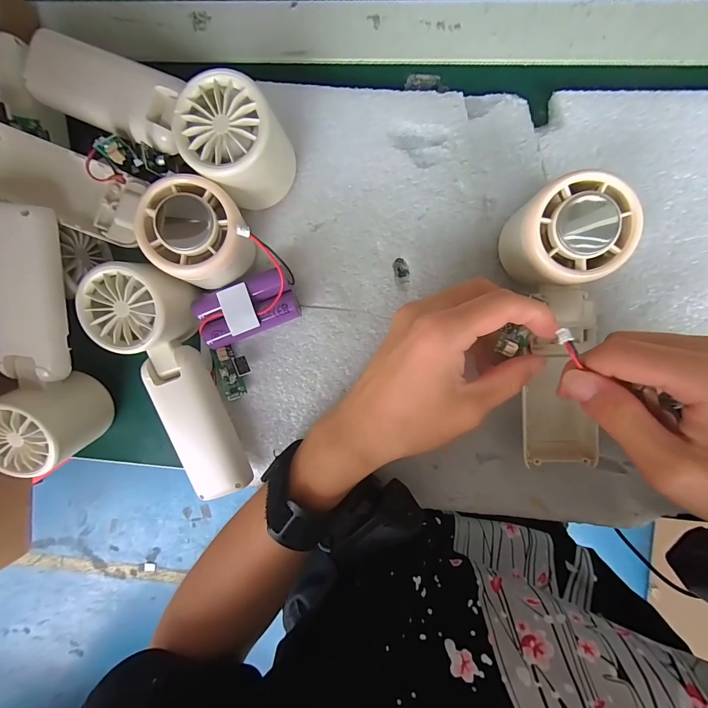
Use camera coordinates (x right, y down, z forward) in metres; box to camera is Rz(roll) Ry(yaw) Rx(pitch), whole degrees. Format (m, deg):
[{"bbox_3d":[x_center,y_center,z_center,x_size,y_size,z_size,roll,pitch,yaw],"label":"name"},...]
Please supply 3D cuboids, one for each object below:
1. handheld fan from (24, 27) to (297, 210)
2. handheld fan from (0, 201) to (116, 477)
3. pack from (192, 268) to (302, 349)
[{"bbox_3d":[-0.115,-0.150,0.217,0.164,0.061,0.059,28,95,2],"label":"handheld fan"},{"bbox_3d":[-0.202,-0.004,0.226,0.051,0.064,0.162,4,94,4],"label":"handheld fan"},{"bbox_3d":[-0.073,-0.031,0.236,0.066,0.025,0.038,-19,92,6],"label":"pack"}]

